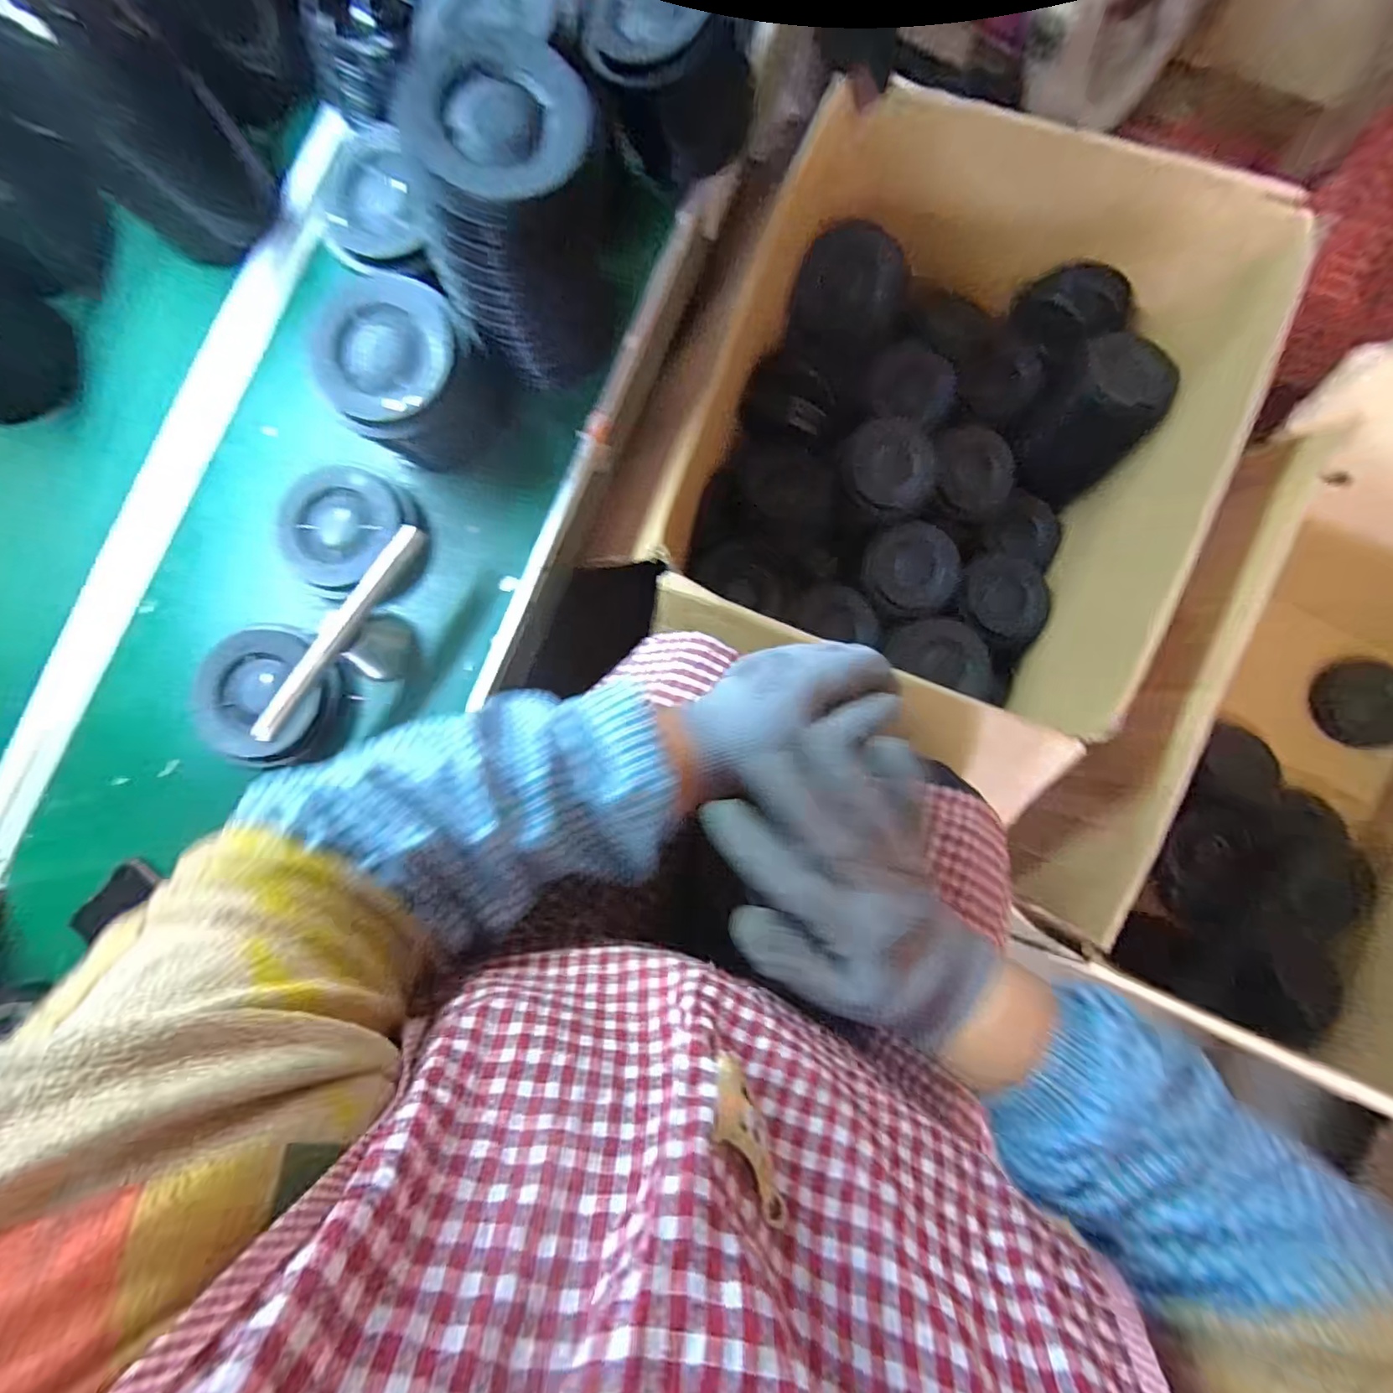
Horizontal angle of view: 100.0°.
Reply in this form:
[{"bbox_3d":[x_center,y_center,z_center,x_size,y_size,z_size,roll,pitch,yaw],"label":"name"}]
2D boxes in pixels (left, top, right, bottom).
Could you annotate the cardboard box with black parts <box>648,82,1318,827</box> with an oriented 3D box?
[{"bbox_3d":[0.275,-0.296,0.689,0.503,0.264,0.638,20,86,4],"label":"cardboard box with black parts"}]

